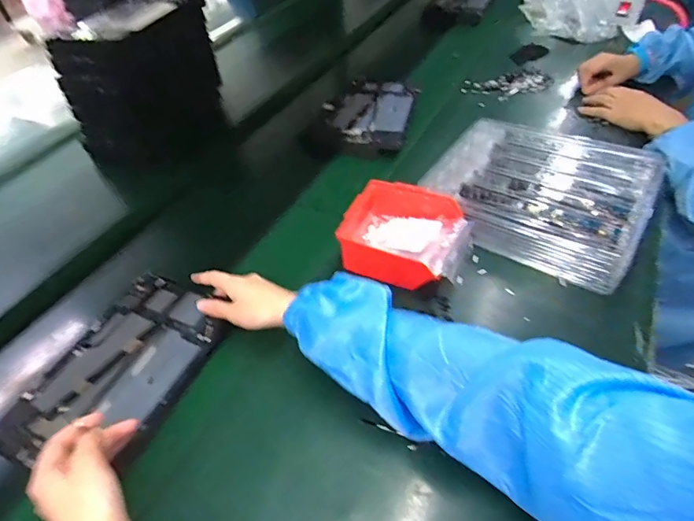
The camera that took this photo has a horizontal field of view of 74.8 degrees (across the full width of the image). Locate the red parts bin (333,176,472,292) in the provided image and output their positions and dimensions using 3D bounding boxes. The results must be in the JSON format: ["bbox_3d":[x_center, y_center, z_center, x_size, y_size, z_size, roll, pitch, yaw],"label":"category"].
[{"bbox_3d":[0.076,-0.030,0.596,0.151,0.066,0.121,15,51,19],"label":"red parts bin"}]

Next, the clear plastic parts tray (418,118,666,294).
[{"bbox_3d":[0.270,-0.101,0.644,0.278,0.065,0.231,25,55,26],"label":"clear plastic parts tray"}]

